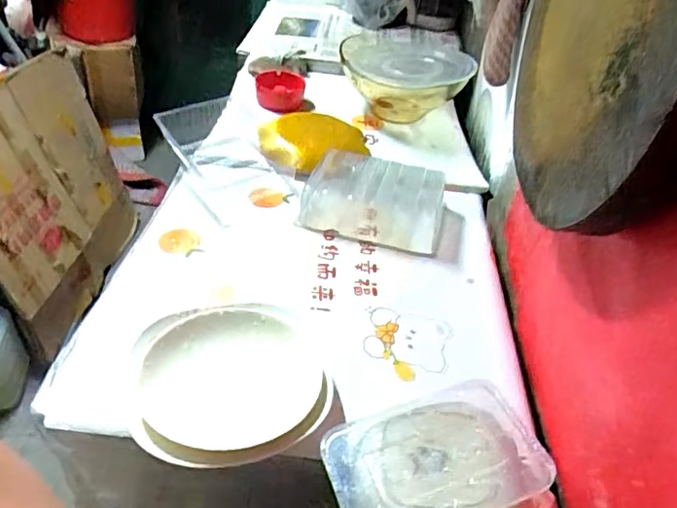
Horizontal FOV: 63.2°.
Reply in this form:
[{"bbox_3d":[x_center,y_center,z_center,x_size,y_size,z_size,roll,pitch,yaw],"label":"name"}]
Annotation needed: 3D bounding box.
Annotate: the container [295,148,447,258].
[{"bbox_3d":[0.053,-0.088,0.838,0.209,0.066,0.144,9,38,7],"label":"container"}]

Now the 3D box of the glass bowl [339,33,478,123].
[{"bbox_3d":[0.126,-0.357,1.084,0.241,0.110,0.236,3,38,-2],"label":"glass bowl"}]

